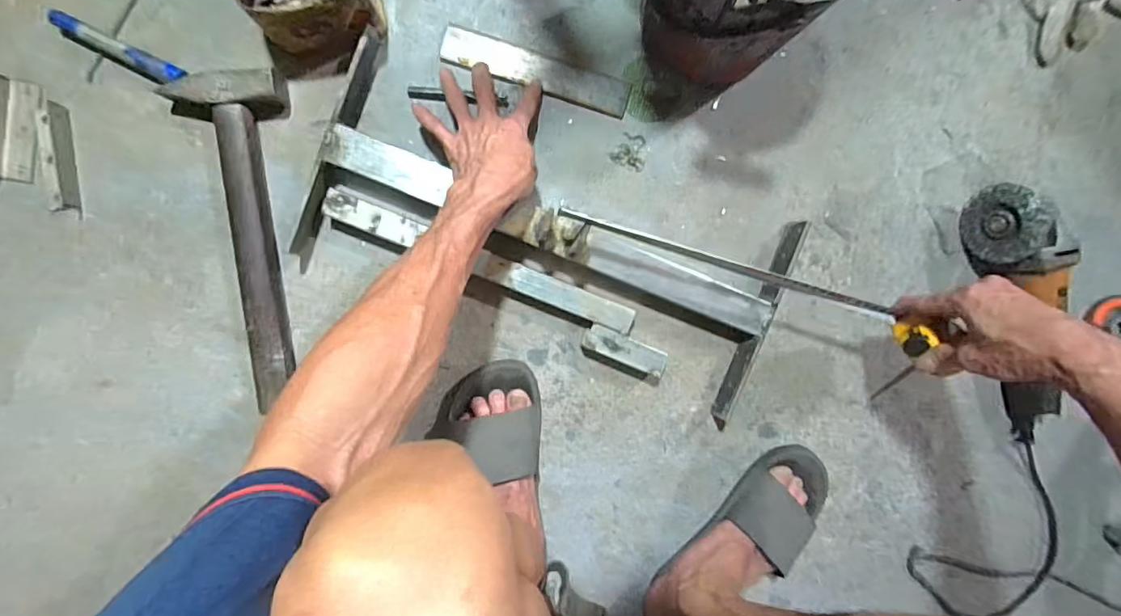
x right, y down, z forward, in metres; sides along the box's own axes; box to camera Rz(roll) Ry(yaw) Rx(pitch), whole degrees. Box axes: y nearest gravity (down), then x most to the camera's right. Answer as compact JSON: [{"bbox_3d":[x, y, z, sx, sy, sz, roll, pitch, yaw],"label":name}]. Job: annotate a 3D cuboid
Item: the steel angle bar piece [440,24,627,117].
[{"bbox_3d":[-0.025,-0.260,0.566,0.207,0.009,0.041,16,85,-8],"label":"steel angle bar piece"}]

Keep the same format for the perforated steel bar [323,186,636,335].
[{"bbox_3d":[-0.083,-0.046,0.563,0.344,0.042,0.039,22,94,-7],"label":"perforated steel bar"}]

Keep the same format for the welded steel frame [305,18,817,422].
[{"bbox_3d":[-0.005,-0.074,0.562,0.514,0.047,0.233,22,94,-7],"label":"welded steel frame"}]

